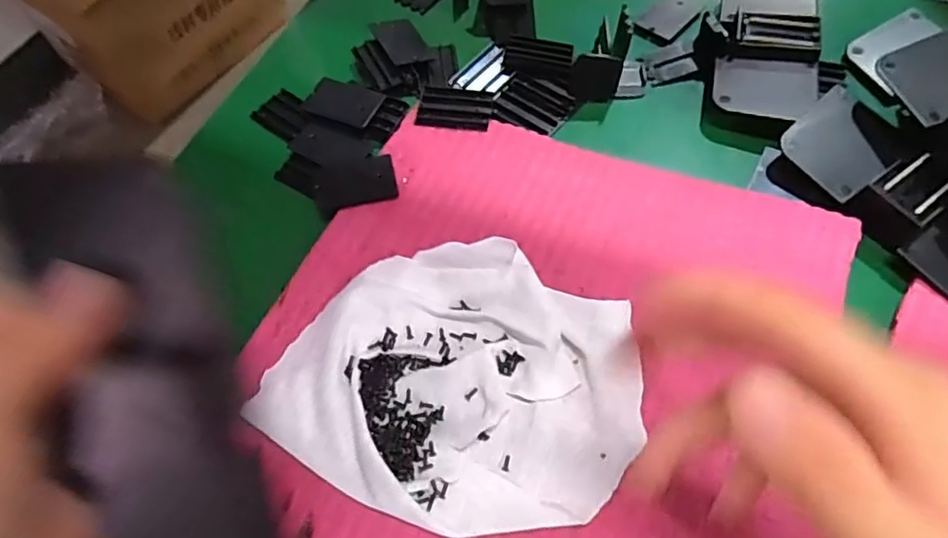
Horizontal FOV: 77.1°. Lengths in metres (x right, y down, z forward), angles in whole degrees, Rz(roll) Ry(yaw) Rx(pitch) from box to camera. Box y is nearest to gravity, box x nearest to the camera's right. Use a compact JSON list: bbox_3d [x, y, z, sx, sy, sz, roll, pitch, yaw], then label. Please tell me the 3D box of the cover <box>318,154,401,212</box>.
[{"bbox_3d":[-0.080,-0.060,0.407,0.053,0.007,0.037,-9,70,-9],"label":"cover"}]

